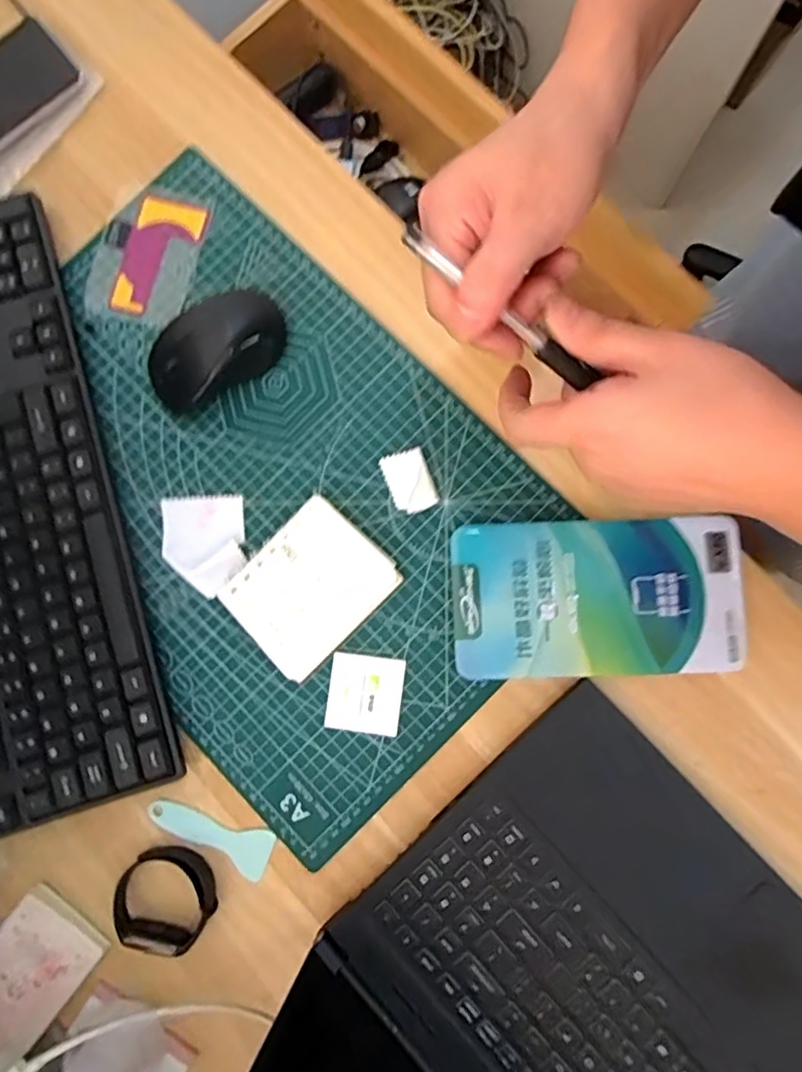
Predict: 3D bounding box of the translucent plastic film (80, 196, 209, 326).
[{"bbox_3d":[-0.195,-0.211,0.445,0.079,0.004,0.096,12,85,4],"label":"translucent plastic film"}]

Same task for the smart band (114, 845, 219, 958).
[{"bbox_3d":[-0.155,0.241,0.388,0.065,0.016,0.062,0,84,4],"label":"smart band"}]

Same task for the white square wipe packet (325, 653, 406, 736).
[{"bbox_3d":[-0.025,0.108,0.400,0.049,0.004,0.051,7,87,2],"label":"white square wipe packet"}]

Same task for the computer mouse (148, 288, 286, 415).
[{"bbox_3d":[-0.133,-0.137,0.415,0.104,0.032,0.060,-41,83,-1],"label":"computer mouse"}]

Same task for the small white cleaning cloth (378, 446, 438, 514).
[{"bbox_3d":[0.006,-0.039,0.411,0.030,0.011,0.043,-22,83,1],"label":"small white cleaning cloth"}]

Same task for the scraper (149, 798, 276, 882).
[{"bbox_3d":[-0.129,0.201,0.398,0.087,0.004,0.029,20,76,7],"label":"scraper"}]

